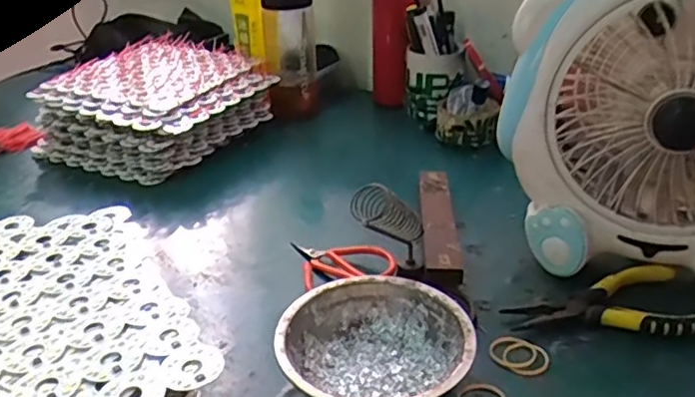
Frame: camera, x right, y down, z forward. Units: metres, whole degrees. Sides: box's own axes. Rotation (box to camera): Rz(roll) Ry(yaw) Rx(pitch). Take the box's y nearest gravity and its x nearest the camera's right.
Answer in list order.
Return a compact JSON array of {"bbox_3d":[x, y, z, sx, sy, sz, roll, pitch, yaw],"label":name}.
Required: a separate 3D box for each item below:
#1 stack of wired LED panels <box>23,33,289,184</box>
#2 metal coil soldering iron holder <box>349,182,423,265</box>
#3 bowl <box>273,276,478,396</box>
[{"bbox_3d":[-0.247,-0.125,0.815,0.252,0.099,0.248,12,30,21],"label":"stack of wired LED panels"},{"bbox_3d":[0.036,0.020,0.470,0.028,0.039,0.097,23,-6,36],"label":"metal coil soldering iron holder"},{"bbox_3d":[0.017,0.106,0.410,0.125,0.047,0.121,0,27,0],"label":"bowl"}]

